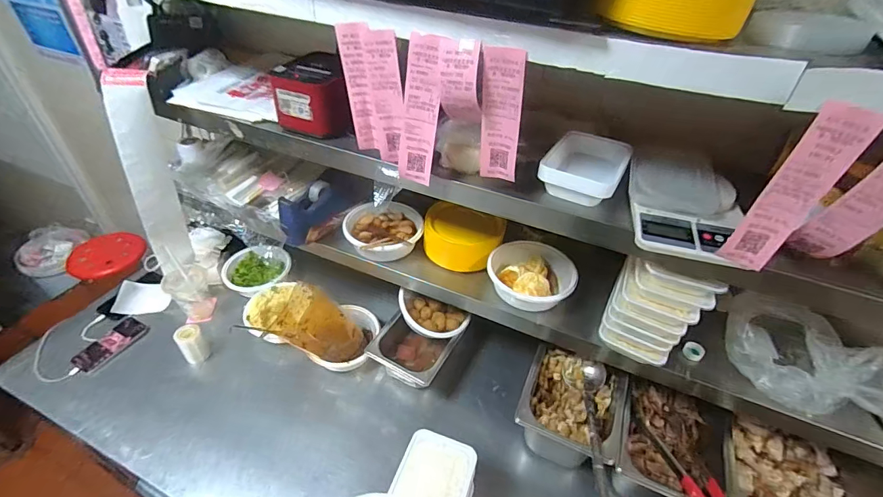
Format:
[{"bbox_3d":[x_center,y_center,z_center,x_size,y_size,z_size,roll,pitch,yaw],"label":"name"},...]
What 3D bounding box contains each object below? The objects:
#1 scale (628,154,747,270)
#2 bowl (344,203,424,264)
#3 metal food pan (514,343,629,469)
[{"bbox_3d":[0.352,-0.068,0.607,0.154,0.043,0.214,14,41,13],"label":"scale"},{"bbox_3d":[-0.126,-0.039,0.913,0.162,0.054,0.178,2,40,-1],"label":"bowl"},{"bbox_3d":[0.246,0.325,0.823,0.176,0.144,0.199,18,42,17],"label":"metal food pan"}]

